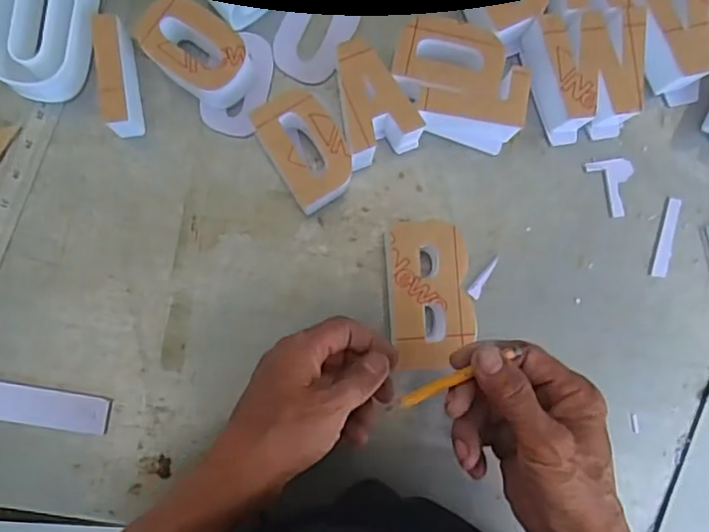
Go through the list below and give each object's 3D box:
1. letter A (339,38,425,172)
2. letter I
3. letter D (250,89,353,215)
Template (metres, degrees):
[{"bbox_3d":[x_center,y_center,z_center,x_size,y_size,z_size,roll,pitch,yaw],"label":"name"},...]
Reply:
[{"bbox_3d":[0.012,-0.127,0.489,0.056,0.043,0.083,-23,88,-4],"label":"letter A"},{"bbox_3d":[-0.181,-0.145,0.480,0.021,0.042,0.081,-6,87,-3],"label":"letter I"},{"bbox_3d":[-0.037,-0.088,0.484,0.054,0.044,0.078,-31,89,-4],"label":"letter D"}]

